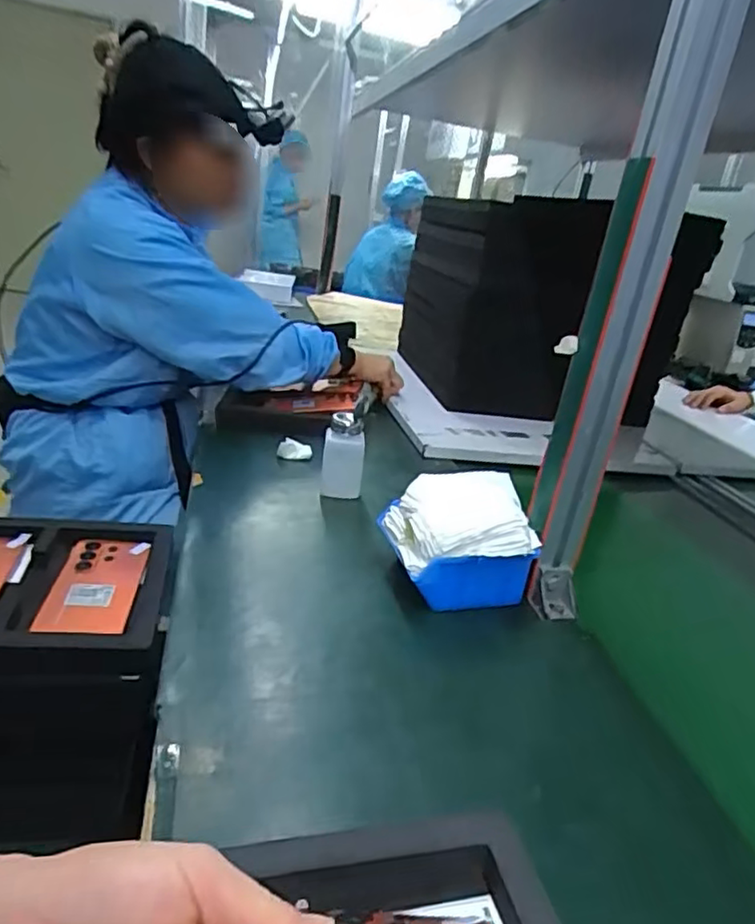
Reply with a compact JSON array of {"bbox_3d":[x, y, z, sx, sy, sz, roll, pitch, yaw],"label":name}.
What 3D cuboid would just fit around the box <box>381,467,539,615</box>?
[{"bbox_3d":[0.081,0.077,0.640,0.136,0.106,0.121,1,24,-15],"label":"box"}]

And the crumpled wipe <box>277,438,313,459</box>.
[{"bbox_3d":[-0.119,-0.017,0.912,0.049,0.028,0.023,4,23,-15],"label":"crumpled wipe"}]

